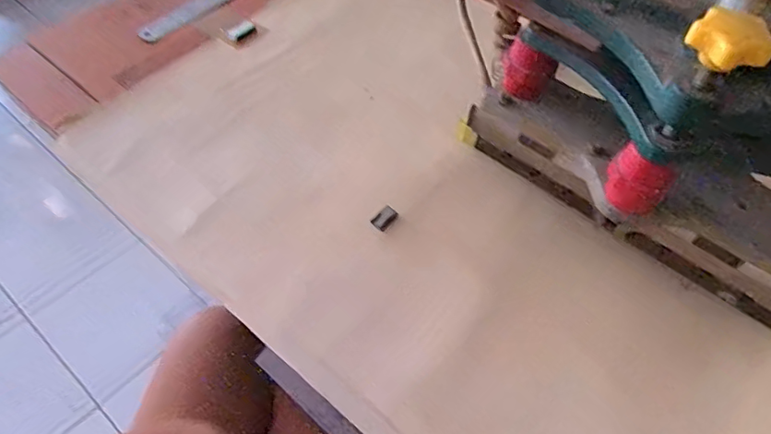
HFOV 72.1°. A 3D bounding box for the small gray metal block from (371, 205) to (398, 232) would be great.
[{"bbox_3d":[0.000,0.001,0.433,0.014,0.004,0.024,35,58,20],"label":"small gray metal block"}]

